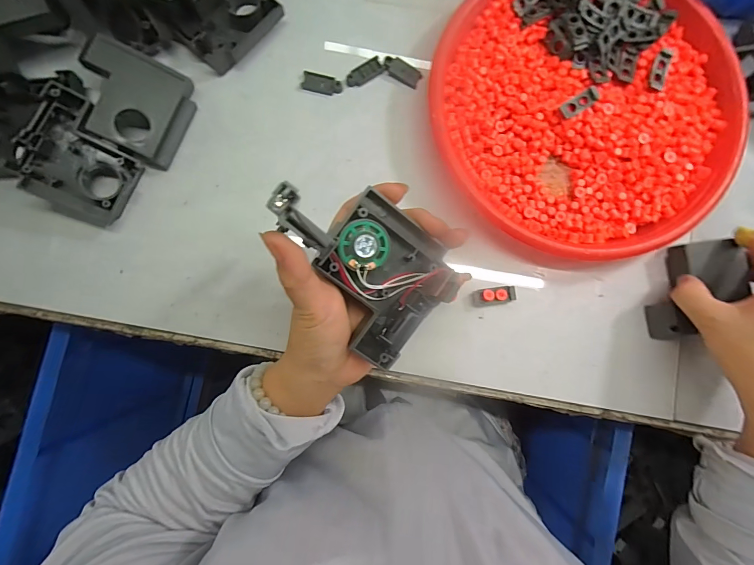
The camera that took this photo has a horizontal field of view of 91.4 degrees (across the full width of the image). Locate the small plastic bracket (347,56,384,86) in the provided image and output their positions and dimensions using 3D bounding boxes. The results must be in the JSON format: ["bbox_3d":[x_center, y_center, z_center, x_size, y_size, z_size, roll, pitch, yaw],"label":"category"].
[{"bbox_3d":[-0.011,-0.184,0.322,0.034,0.004,0.013,-35,87,-3],"label":"small plastic bracket"}]

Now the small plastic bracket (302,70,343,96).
[{"bbox_3d":[-0.048,-0.173,0.321,0.035,0.004,0.016,13,86,0],"label":"small plastic bracket"}]

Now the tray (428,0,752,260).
[{"bbox_3d":[0.171,-0.143,0.309,0.243,0.033,0.242,0,86,-1],"label":"tray"}]

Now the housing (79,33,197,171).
[{"bbox_3d":[-0.193,-0.141,0.292,0.076,0.023,0.074,21,88,-21],"label":"housing"}]

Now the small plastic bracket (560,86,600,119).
[{"bbox_3d":[0.167,-0.148,0.304,0.032,0.010,0.011,-31,87,-3],"label":"small plastic bracket"}]

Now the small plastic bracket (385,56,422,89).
[{"bbox_3d":[0.022,-0.185,0.323,0.034,0.005,0.016,29,86,1],"label":"small plastic bracket"}]

